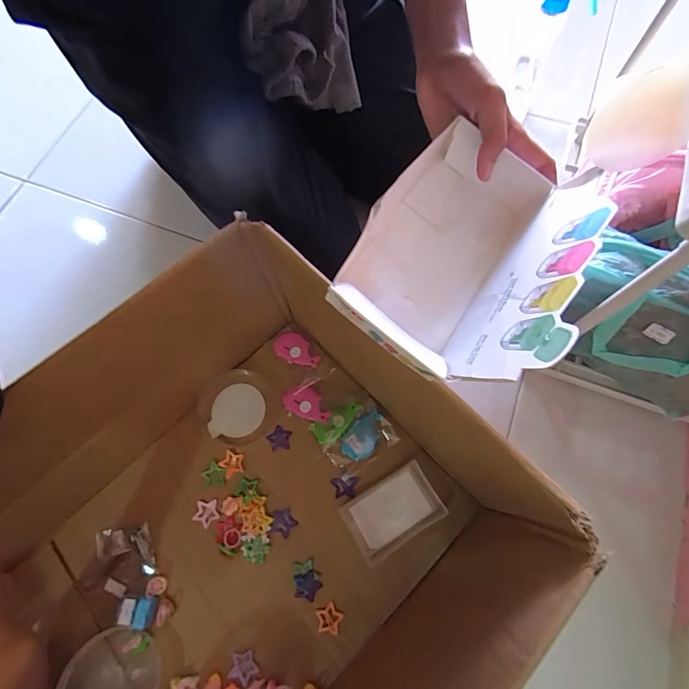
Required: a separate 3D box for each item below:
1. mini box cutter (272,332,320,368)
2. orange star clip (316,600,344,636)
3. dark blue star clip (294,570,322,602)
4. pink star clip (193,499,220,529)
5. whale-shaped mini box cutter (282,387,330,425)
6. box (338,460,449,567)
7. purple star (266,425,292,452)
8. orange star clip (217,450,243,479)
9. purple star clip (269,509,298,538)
[{"bbox_3d":[-0.059,0.007,0.464,0.060,0.005,0.035,34,76,12],"label":"mini box cutter"},{"bbox_3d":[-0.016,0.279,0.378,0.028,0.004,0.027,41,77,13],"label":"orange star clip"},{"bbox_3d":[-0.039,0.253,0.389,0.028,0.004,0.026,-18,72,-4],"label":"dark blue star clip"},{"bbox_3d":[-0.153,0.186,0.415,0.030,0.004,0.028,32,75,11],"label":"pink star clip"},{"bbox_3d":[-0.044,0.069,0.441,0.059,0.009,0.032,23,74,9],"label":"whale-shaped mini box cutter"},{"bbox_3d":[0.051,0.179,0.399,0.097,0.024,0.064,-31,73,-8],"label":"box"},{"bbox_3d":[-0.075,0.111,0.435,0.028,0.004,0.028,42,77,14],"label":"purple star"},{"bbox_3d":[-0.130,0.138,0.430,0.028,0.004,0.029,31,75,11],"label":"orange star clip"},{"bbox_3d":[-0.068,0.194,0.409,0.029,0.004,0.029,37,76,13],"label":"purple star clip"}]

